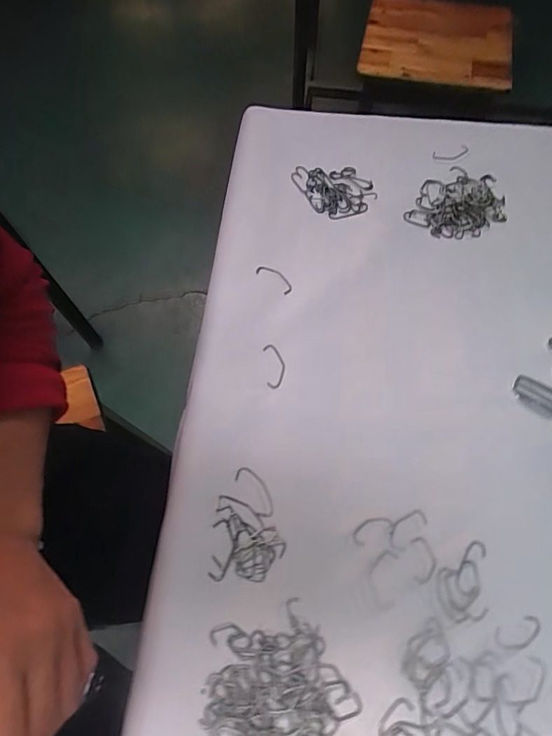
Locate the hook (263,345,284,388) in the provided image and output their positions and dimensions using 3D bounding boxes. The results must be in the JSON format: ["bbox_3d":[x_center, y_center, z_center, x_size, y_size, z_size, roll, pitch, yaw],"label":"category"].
[{"bbox_3d":[-0.001,-0.002,0.407,0.018,0.004,0.045,-6,66,-2],"label":"hook"}]

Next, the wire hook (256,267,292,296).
[{"bbox_3d":[0.000,-0.095,0.446,0.043,0.005,0.018,37,71,15],"label":"wire hook"}]

